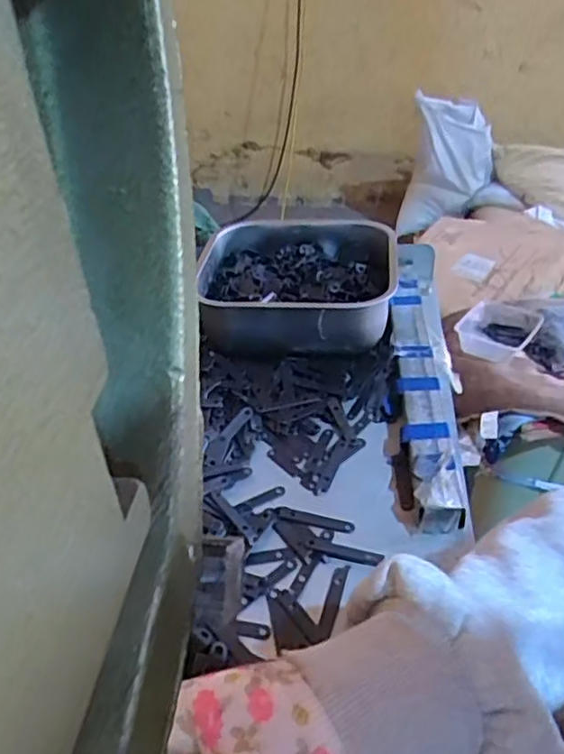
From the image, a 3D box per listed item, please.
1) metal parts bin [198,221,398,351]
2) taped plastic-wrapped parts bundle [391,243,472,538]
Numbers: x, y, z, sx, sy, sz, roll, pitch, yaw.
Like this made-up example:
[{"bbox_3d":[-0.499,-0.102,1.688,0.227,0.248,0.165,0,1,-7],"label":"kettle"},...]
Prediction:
[{"bbox_3d":[0.014,-0.088,0.643,0.171,0.063,0.183,1,36,7],"label":"metal parts bin"},{"bbox_3d":[0.116,-0.016,0.568,0.041,0.030,0.350,1,36,6],"label":"taped plastic-wrapped parts bundle"}]

